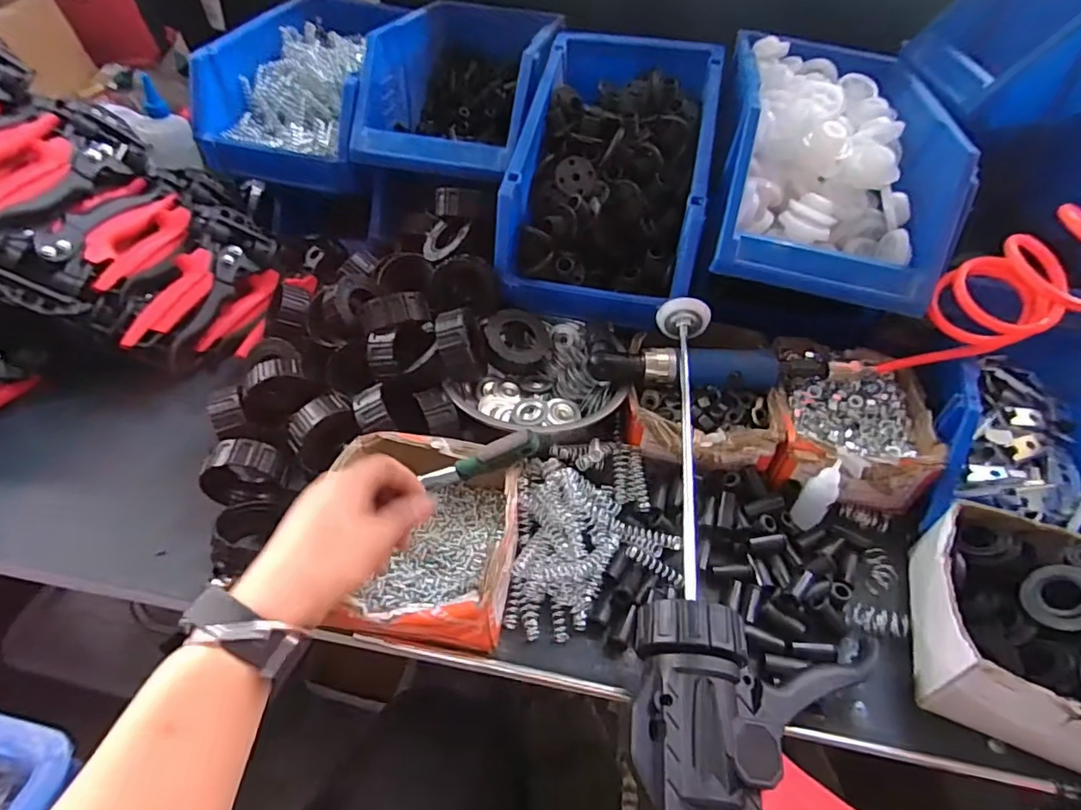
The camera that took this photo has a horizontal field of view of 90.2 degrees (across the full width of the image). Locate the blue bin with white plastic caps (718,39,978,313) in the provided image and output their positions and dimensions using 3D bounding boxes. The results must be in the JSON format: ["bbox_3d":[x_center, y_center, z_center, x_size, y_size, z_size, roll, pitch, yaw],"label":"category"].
[{"bbox_3d":[0.299,-0.258,0.564,0.208,0.135,0.335,11,44,7],"label":"blue bin with white plastic caps"}]

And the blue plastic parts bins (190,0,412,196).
[{"bbox_3d":[-0.309,-0.440,0.747,0.206,0.146,0.341,3,44,-1],"label":"blue plastic parts bins"}]

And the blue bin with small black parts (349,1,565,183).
[{"bbox_3d":[-0.085,-0.413,0.707,0.201,0.133,0.328,11,44,8],"label":"blue bin with small black parts"}]

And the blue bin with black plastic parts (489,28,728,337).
[{"bbox_3d":[0.083,-0.266,0.614,0.195,0.195,0.320,11,44,7],"label":"blue bin with black plastic parts"}]

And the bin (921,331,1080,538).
[{"bbox_3d":[0.447,0.012,0.500,0.149,0.097,0.250,18,46,15],"label":"bin"}]

